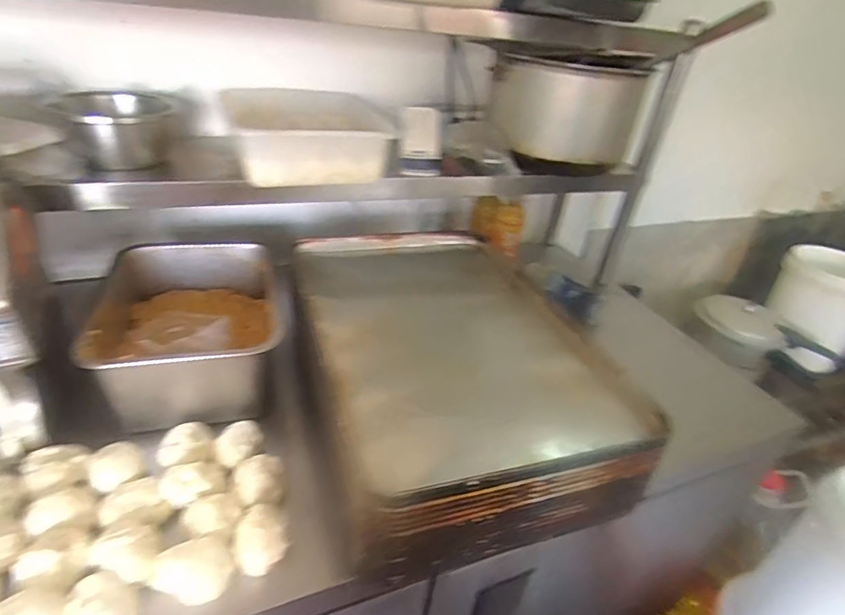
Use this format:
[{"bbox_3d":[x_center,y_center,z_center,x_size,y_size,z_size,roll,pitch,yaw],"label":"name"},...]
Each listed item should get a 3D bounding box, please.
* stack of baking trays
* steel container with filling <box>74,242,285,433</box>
[{"bbox_3d":[0.030,0.084,0.819,0.402,0.170,0.605,-5,34,-20],"label":"stack of baking trays"},{"bbox_3d":[-0.369,0.021,0.824,0.260,0.153,0.343,-3,33,-17],"label":"steel container with filling"}]

